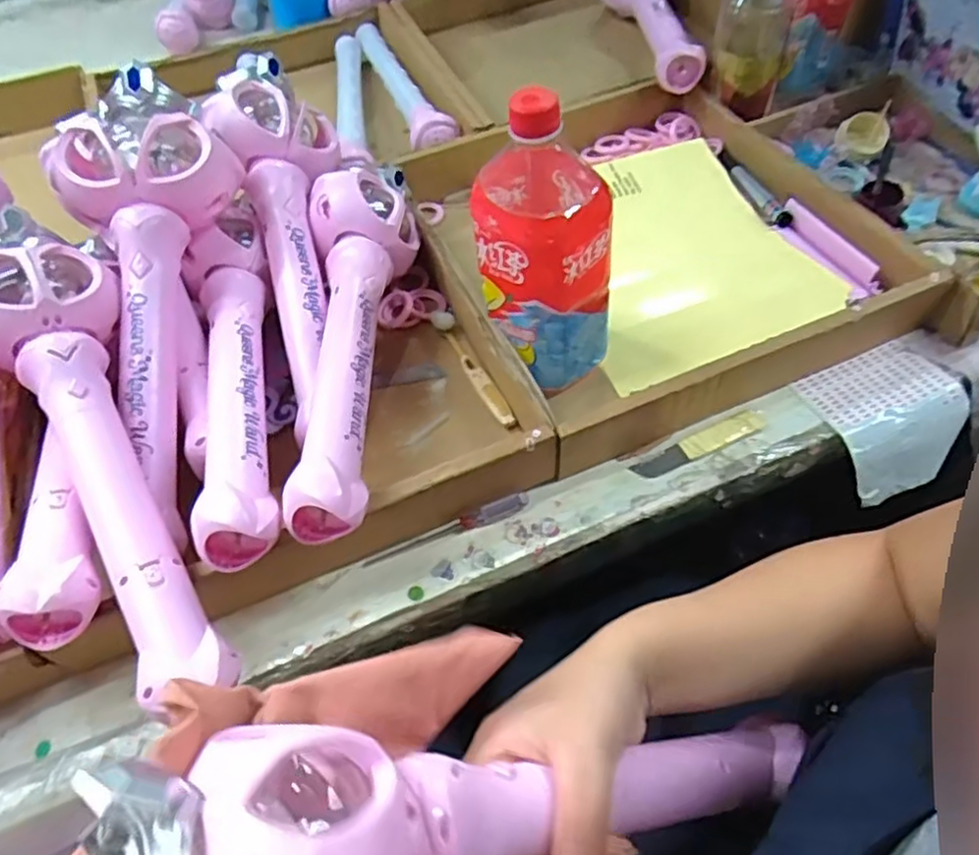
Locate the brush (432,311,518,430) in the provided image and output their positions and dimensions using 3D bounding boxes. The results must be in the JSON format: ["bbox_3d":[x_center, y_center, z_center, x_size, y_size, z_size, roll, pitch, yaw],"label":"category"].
[{"bbox_3d":[-0.014,-0.051,0.560,0.015,0.012,0.134,-24,56,-13],"label":"brush"}]

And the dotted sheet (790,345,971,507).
[{"bbox_3d":[0.312,-0.008,0.540,0.107,0.040,0.101,-25,56,-13],"label":"dotted sheet"}]

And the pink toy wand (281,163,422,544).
[{"bbox_3d":[-0.104,-0.075,0.508,0.078,0.061,0.349,-3,54,2],"label":"pink toy wand"}]

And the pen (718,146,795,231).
[{"bbox_3d":[0.253,-0.235,0.666,0.020,0.010,0.128,-17,55,-8],"label":"pen"}]

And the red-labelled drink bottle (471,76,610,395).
[{"bbox_3d":[0.038,-0.129,0.489,0.089,0.218,0.100,-5,54,1],"label":"red-labelled drink bottle"}]

